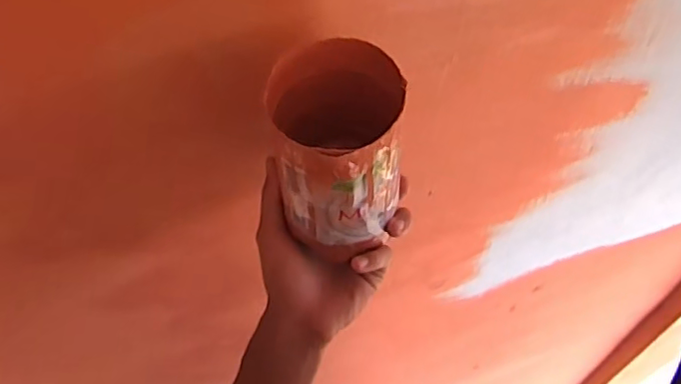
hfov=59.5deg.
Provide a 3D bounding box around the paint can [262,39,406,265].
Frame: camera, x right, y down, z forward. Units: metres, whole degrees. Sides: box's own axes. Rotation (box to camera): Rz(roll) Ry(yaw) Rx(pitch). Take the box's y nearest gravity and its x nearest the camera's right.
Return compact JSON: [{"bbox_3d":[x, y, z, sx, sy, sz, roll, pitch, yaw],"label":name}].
[{"bbox_3d":[-0.001,-0.027,0.383,0.077,0.114,0.078,1,57,4],"label":"paint can"}]

